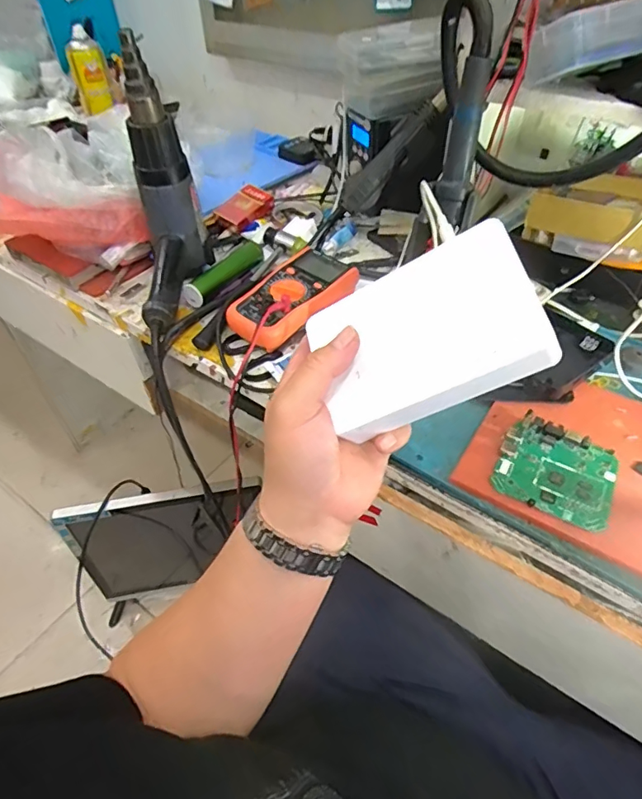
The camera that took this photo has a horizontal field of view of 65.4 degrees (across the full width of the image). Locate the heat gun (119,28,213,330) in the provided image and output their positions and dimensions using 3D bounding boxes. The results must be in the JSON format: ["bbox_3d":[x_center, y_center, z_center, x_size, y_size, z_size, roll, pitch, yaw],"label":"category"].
[{"bbox_3d":[-0.198,-0.236,0.604,0.077,0.263,0.164,-7,46,-4],"label":"heat gun"}]

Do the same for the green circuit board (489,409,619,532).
[{"bbox_3d":[0.219,0.065,0.467,0.099,0.009,0.101,20,50,20],"label":"green circuit board"}]

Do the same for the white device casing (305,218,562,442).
[{"bbox_3d":[0.063,-0.039,0.310,0.132,0.024,0.092,-24,63,23],"label":"white device casing"}]

